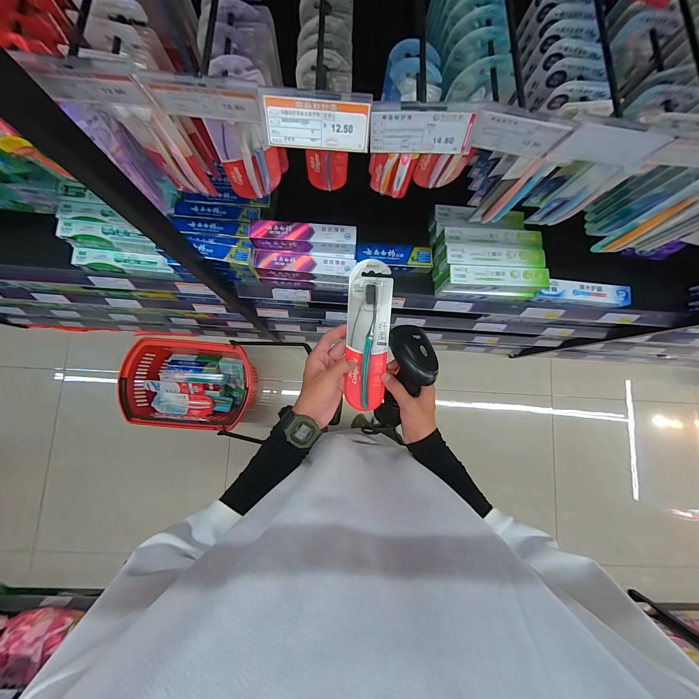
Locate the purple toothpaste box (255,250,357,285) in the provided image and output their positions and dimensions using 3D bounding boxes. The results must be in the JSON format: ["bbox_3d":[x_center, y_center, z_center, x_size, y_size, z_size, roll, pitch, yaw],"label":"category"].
[{"bbox_3d":[-0.101,-0.180,0.681,0.211,0.045,0.049,5,83,-3],"label":"purple toothpaste box"}]

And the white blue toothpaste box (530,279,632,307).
[{"bbox_3d":[0.567,-0.140,0.741,0.224,0.034,0.050,5,83,-3],"label":"white blue toothpaste box"}]

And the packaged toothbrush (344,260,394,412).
[{"bbox_3d":[0.027,-0.016,0.447,0.060,0.019,0.215,1,104,-3],"label":"packaged toothbrush"}]

